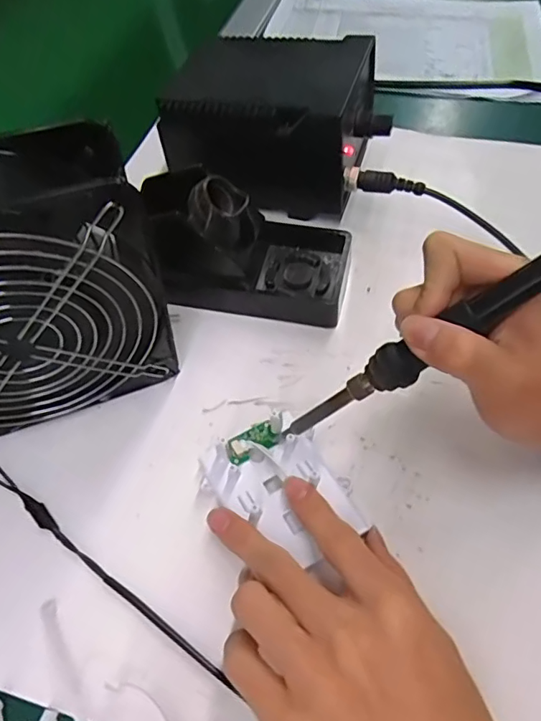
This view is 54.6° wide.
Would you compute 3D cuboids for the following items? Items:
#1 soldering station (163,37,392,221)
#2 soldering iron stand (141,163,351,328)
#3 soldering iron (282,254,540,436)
[{"bbox_3d":[0.007,-0.188,0.408,0.160,0.090,0.119,13,57,9],"label":"soldering station"},{"bbox_3d":[-0.009,-0.080,0.349,0.125,0.074,0.076,8,56,5],"label":"soldering iron stand"},{"bbox_3d":[0.087,-0.013,0.231,0.212,0.017,0.025,-36,50,30],"label":"soldering iron"}]

